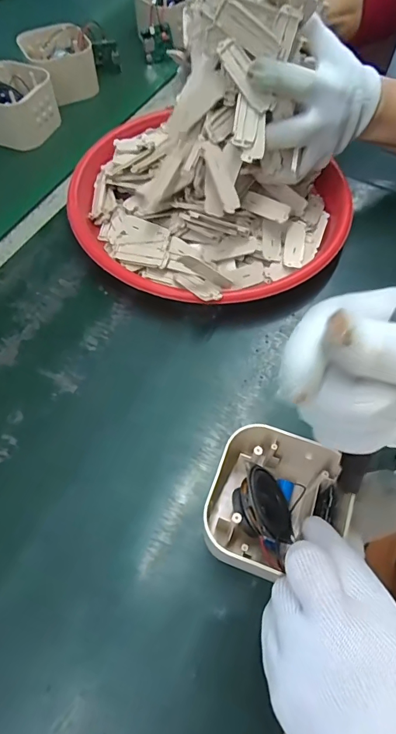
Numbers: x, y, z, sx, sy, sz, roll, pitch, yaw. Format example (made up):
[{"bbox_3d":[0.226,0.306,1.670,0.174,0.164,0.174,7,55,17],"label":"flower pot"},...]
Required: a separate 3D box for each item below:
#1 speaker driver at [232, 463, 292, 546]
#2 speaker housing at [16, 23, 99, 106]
[{"bbox_3d":[0.042,0.095,0.289,0.019,0.049,0.051,-33,47,27],"label":"speaker driver"},{"bbox_3d":[-0.192,-0.426,0.591,0.084,0.053,0.082,-23,64,-13],"label":"speaker housing"}]

